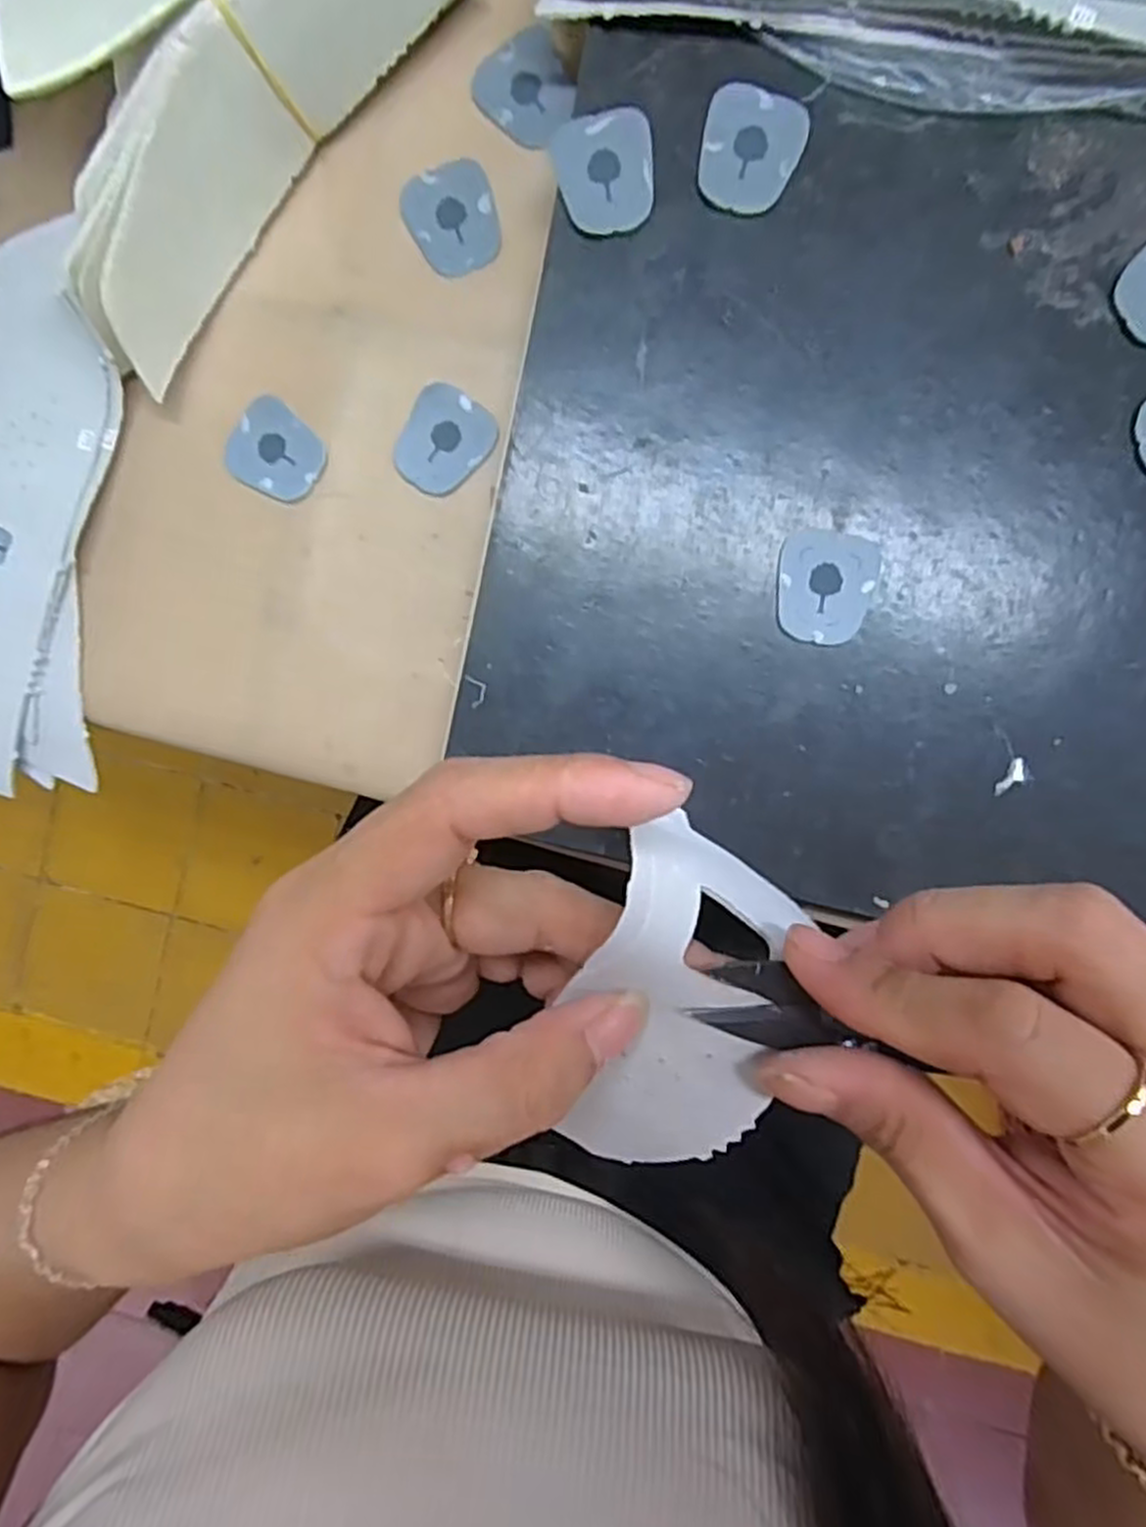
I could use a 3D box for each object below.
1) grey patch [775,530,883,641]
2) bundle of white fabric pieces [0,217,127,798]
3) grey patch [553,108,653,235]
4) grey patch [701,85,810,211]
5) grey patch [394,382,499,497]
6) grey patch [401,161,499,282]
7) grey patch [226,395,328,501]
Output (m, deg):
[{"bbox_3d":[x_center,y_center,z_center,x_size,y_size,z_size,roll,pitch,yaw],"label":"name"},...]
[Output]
[{"bbox_3d":[0.089,-0.062,0.277,0.033,0.004,0.038,9,94,5],"label":"grey patch"},{"bbox_3d":[-0.217,-0.097,0.307,0.068,0.021,0.211,11,95,2],"label":"bundle of white fabric pieces"},{"bbox_3d":[0.011,-0.204,0.269,0.033,0.004,0.039,-6,94,4],"label":"grey patch"},{"bbox_3d":[0.061,-0.208,0.265,0.033,0.004,0.037,12,95,2],"label":"grey patch"},{"bbox_3d":[-0.050,-0.124,0.302,0.032,0.004,0.038,32,95,1],"label":"grey patch"},{"bbox_3d":[-0.045,-0.206,0.296,0.033,0.004,0.037,-25,92,5],"label":"grey patch"},{"bbox_3d":[-0.115,-0.121,0.305,0.037,0.004,0.032,35,95,0],"label":"grey patch"}]

